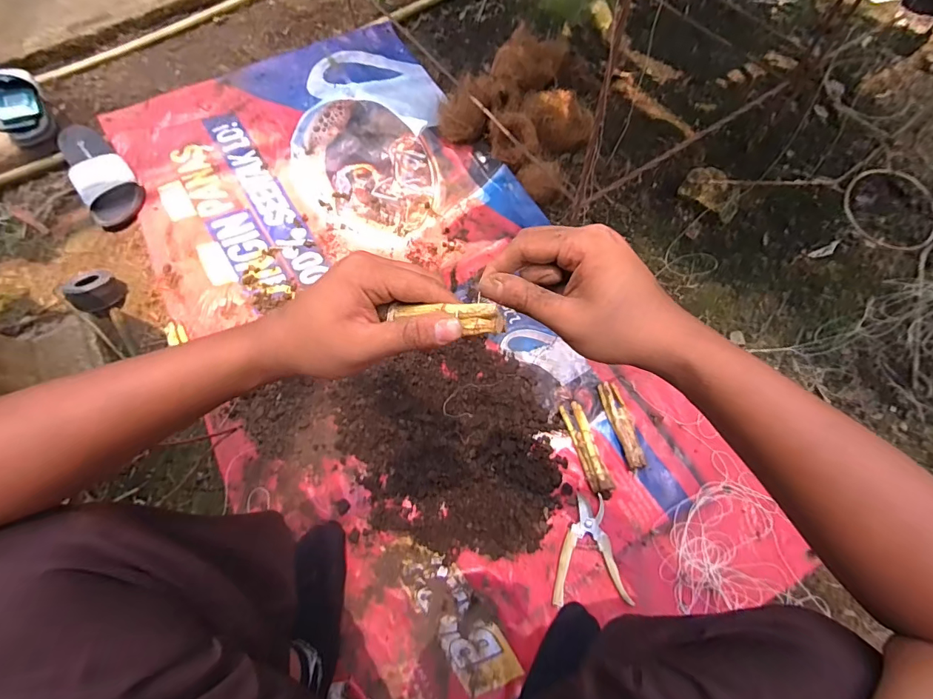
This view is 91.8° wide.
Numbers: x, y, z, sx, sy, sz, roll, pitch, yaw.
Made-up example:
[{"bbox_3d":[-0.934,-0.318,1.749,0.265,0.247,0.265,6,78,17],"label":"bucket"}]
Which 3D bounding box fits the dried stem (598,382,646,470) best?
[{"bbox_3d":[0.253,0.119,0.726,0.036,0.021,0.143,-12,64,-4],"label":"dried stem"}]

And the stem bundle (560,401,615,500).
[{"bbox_3d":[0.190,0.152,0.708,0.037,0.032,0.152,-12,64,-4],"label":"stem bundle"}]

